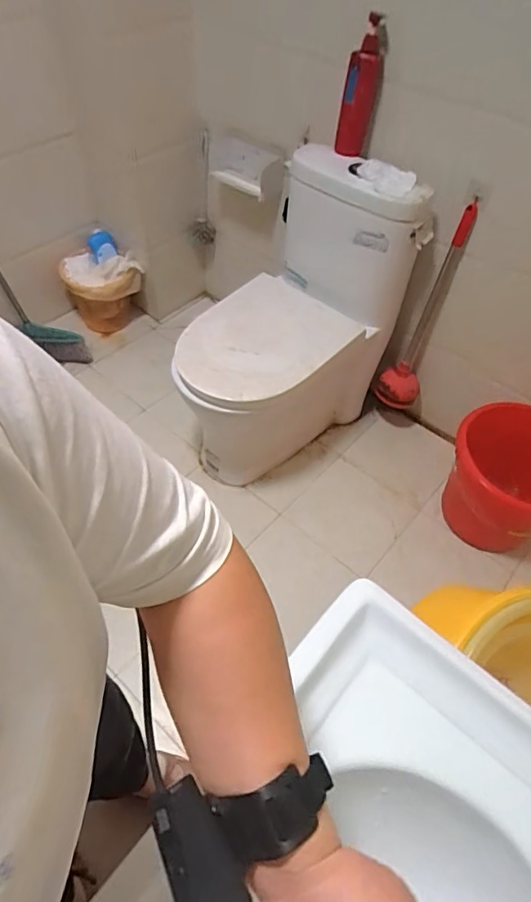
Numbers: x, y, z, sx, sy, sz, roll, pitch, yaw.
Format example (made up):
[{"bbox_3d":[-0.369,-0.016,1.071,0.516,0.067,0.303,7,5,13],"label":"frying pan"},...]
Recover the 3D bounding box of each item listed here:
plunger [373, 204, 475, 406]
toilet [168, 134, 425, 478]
[{"bbox_3d":[0.422,-0.345,1.358,0.128,0.639,0.183,24,55,14],"label":"plunger"},{"bbox_3d":[0.058,-0.309,1.341,0.410,0.776,0.558,33,58,19],"label":"toilet"}]

